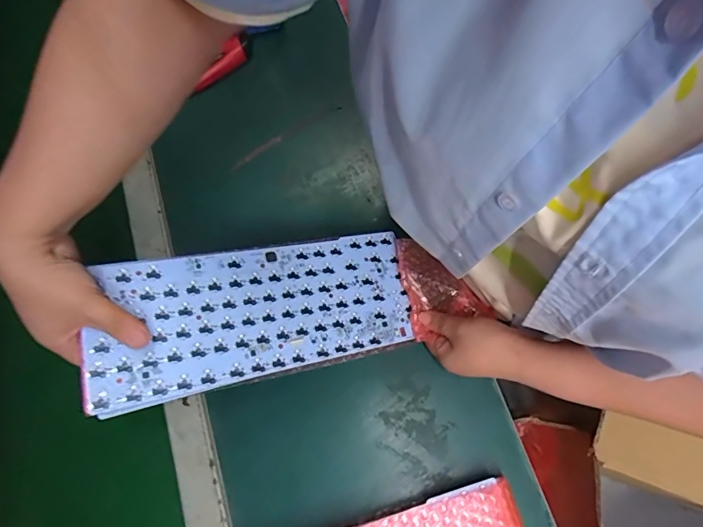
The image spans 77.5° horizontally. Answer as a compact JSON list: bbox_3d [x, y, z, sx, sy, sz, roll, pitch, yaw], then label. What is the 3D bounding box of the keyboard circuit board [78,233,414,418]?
[{"bbox_3d":[-0.081,0.039,0.417,0.297,0.004,0.126,-9,72,-26],"label":"keyboard circuit board"}]

